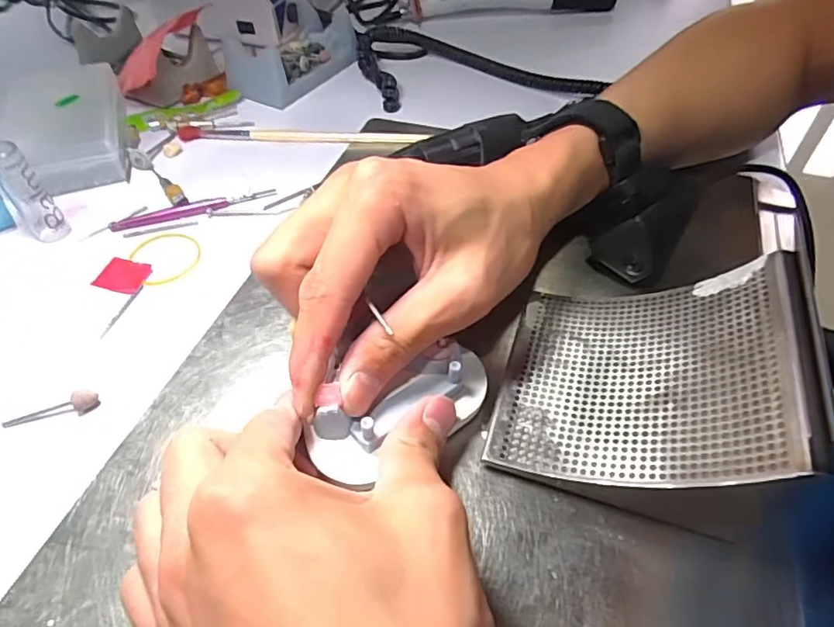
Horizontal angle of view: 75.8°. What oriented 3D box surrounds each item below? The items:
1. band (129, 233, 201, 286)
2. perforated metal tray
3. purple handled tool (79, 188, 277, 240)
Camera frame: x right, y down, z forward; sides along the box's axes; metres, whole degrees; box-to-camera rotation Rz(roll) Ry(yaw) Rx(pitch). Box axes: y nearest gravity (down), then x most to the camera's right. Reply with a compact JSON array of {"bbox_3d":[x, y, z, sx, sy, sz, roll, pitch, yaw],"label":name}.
[{"bbox_3d":[-0.145,-0.033,0.311,0.036,0.004,0.044,-31,54,-21],"label":"band"},{"bbox_3d":[0.090,0.022,0.215,0.109,0.015,0.094,-9,40,35],"label":"perforated metal tray"},{"bbox_3d":[-0.145,-0.061,0.330,0.114,0.007,0.009,-13,50,-10],"label":"purple handled tool"}]

